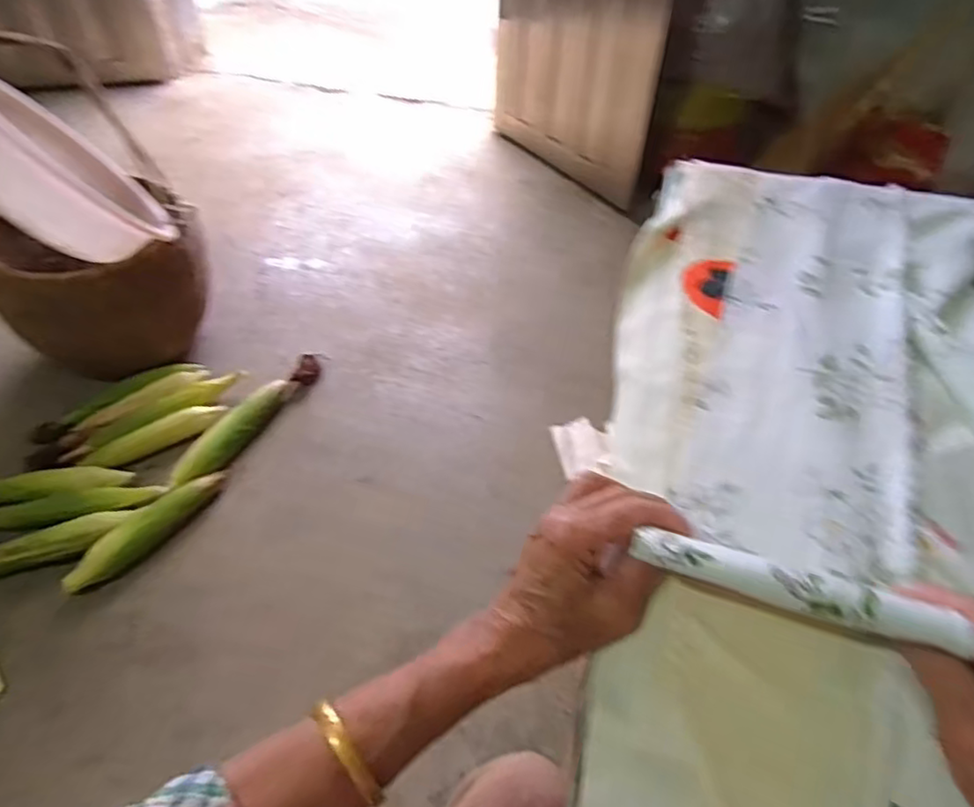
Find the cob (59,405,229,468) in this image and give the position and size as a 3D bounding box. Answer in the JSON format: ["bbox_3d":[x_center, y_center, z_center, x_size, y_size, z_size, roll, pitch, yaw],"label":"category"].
[{"bbox_3d":[-0.642,0.063,1.216,0.287,0.041,0.063,-17,49,-17],"label":"cob"}]

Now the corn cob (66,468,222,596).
[{"bbox_3d":[-0.573,0.212,1.099,0.056,0.061,0.286,29,52,23],"label":"corn cob"}]

